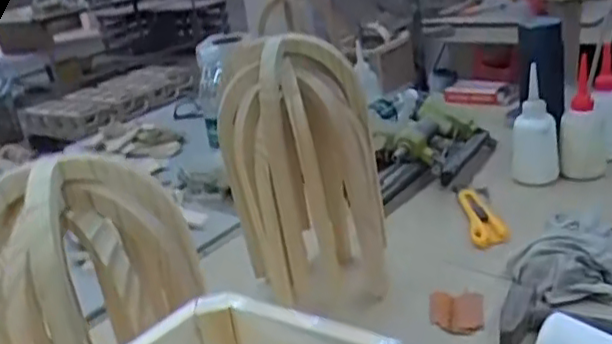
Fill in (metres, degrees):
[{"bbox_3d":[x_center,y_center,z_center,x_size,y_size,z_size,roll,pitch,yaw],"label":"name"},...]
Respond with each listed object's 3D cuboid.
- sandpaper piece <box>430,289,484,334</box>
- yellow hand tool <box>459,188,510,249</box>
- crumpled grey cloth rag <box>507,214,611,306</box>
[{"bbox_3d":[0.157,0.148,0.682,0.055,0.014,0.065,-1,23,14],"label":"sandpaper piece"},{"bbox_3d":[0.231,0.052,0.855,0.043,0.025,0.161,-5,22,6],"label":"yellow hand tool"},{"bbox_3d":[0.292,0.095,0.697,0.136,0.054,0.094,-6,22,2],"label":"crumpled grey cloth rag"}]

